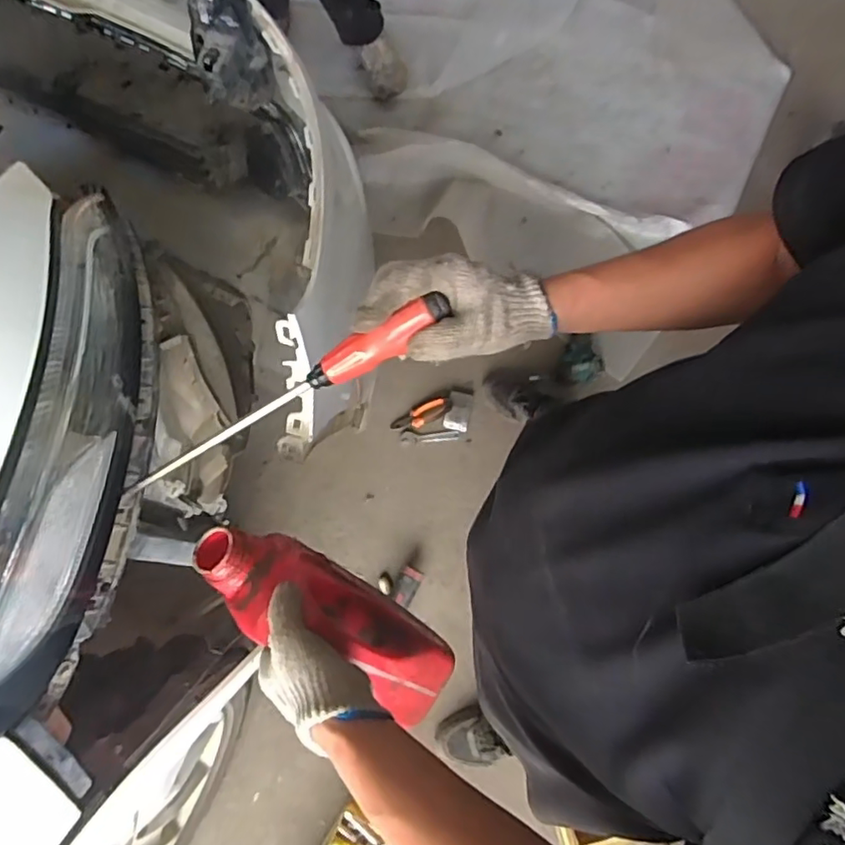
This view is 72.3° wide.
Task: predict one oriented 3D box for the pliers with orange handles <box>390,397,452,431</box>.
[{"bbox_3d":[-0.002,-0.016,1.413,0.153,0.020,0.048,-23,77,-4],"label":"pliers with orange handles"}]

